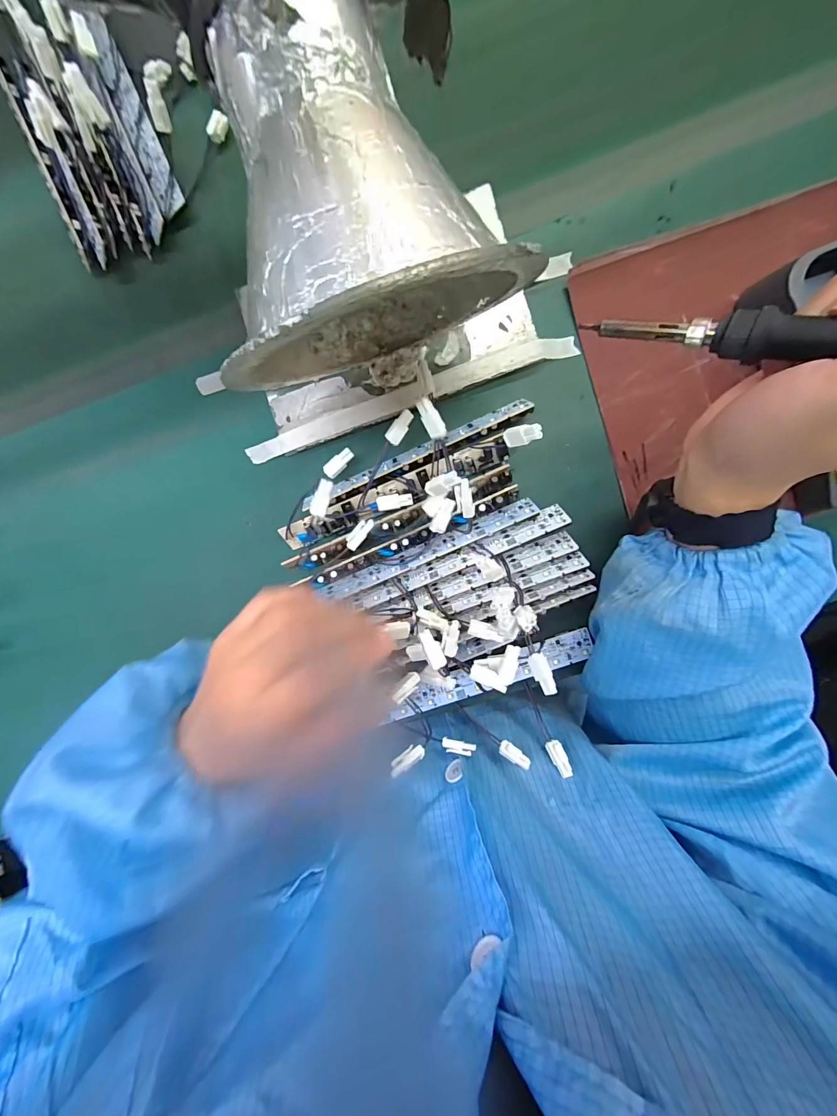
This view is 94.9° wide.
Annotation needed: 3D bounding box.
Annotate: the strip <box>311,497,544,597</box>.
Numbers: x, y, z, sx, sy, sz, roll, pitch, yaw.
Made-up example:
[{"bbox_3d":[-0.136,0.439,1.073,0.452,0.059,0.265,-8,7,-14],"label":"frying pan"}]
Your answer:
[{"bbox_3d":[0.006,-0.004,0.298,0.180,0.008,0.017,-23,90,6],"label":"strip"}]

